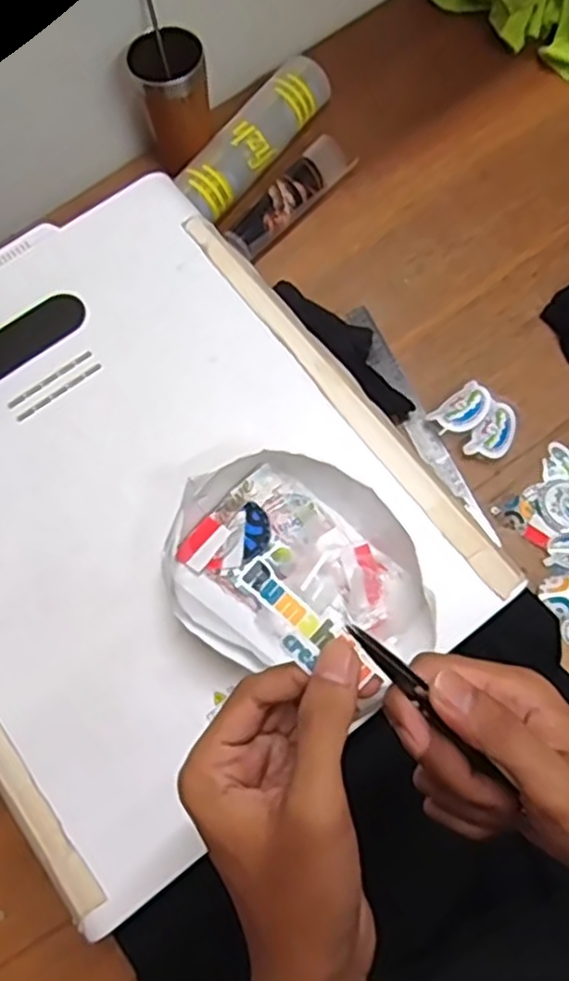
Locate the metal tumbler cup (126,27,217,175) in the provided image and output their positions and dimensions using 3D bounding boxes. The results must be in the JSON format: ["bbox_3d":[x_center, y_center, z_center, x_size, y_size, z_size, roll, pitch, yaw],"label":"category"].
[{"bbox_3d":[-0.123,-0.440,0.815,0.073,0.114,0.077,0,70,1],"label":"metal tumbler cup"}]

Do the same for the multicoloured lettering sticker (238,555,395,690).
[{"bbox_3d":[0.010,0.059,0.296,0.074,0.006,0.022,42,76,-2],"label":"multicoloured lettering sticker"}]

